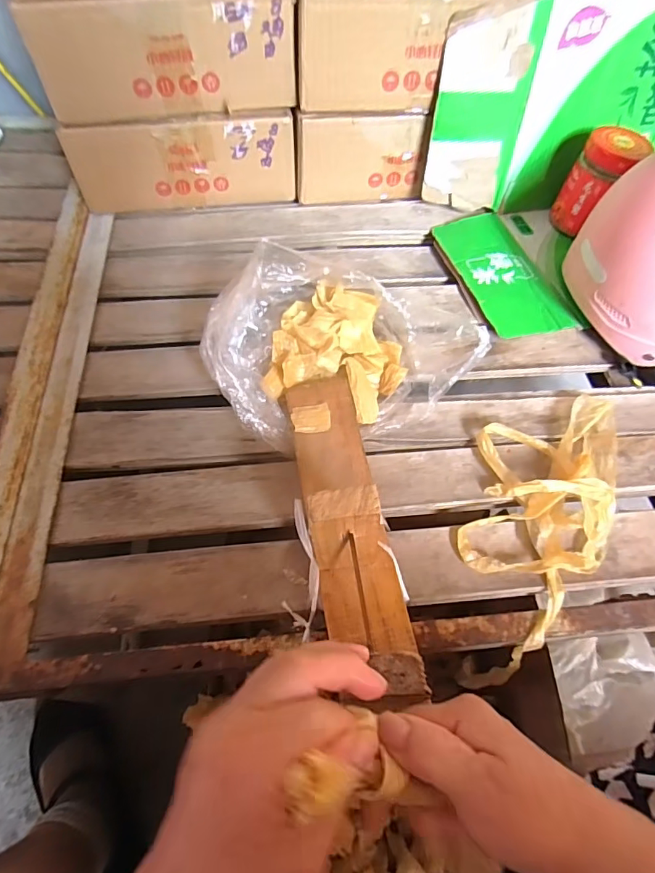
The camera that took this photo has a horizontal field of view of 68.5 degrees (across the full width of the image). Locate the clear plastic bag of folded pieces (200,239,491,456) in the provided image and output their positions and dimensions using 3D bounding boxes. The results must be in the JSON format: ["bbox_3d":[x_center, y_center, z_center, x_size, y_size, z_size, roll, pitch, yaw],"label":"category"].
[{"bbox_3d":[0.014,-0.096,0.454,0.251,0.092,0.180,-11,61,-9],"label":"clear plastic bag of folded pieces"}]

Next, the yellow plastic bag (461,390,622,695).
[{"bbox_3d":[0.179,0.053,0.402,0.121,0.035,0.250,21,59,7],"label":"yellow plastic bag"}]

